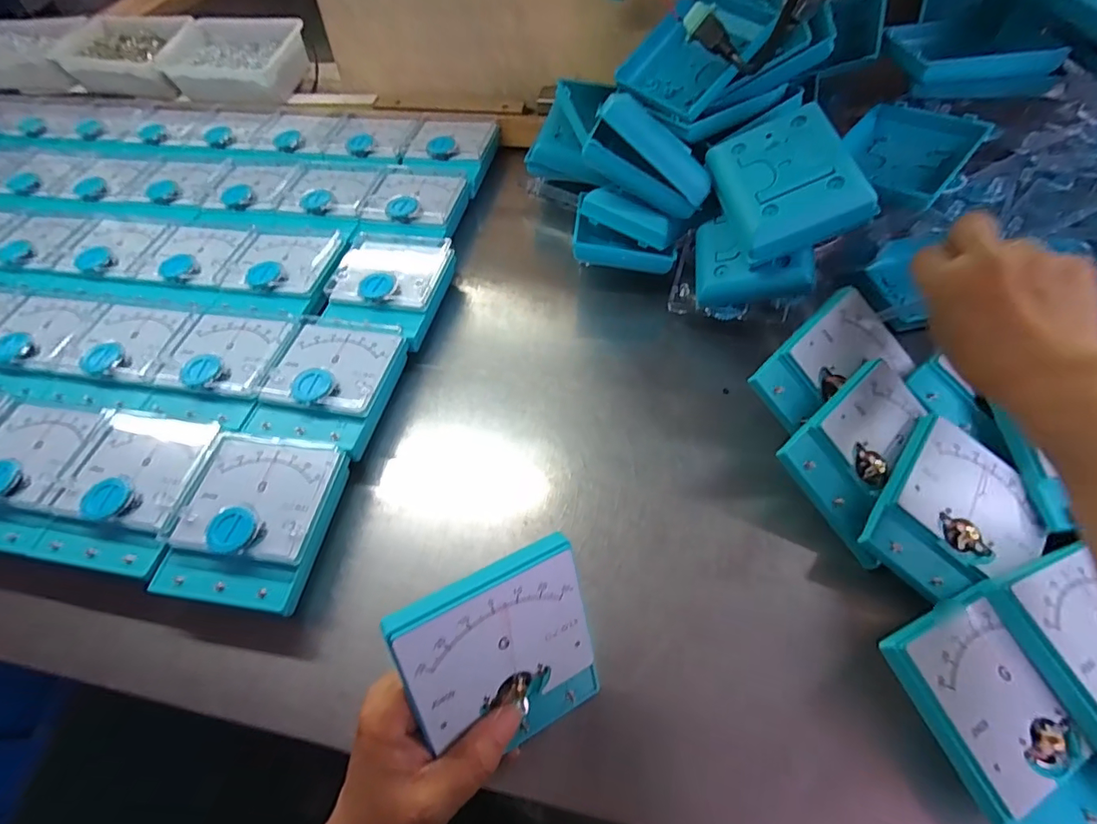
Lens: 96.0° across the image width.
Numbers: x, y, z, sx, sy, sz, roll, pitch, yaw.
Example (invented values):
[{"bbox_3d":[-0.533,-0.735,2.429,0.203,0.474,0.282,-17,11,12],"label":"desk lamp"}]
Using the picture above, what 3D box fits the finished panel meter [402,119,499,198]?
[{"bbox_3d":[-0.118,-0.308,0.587,0.097,0.035,0.110,10,59,11],"label":"finished panel meter"}]

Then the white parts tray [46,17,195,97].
[{"bbox_3d":[-0.597,-0.512,0.718,0.211,0.059,0.125,10,59,11],"label":"white parts tray"}]

